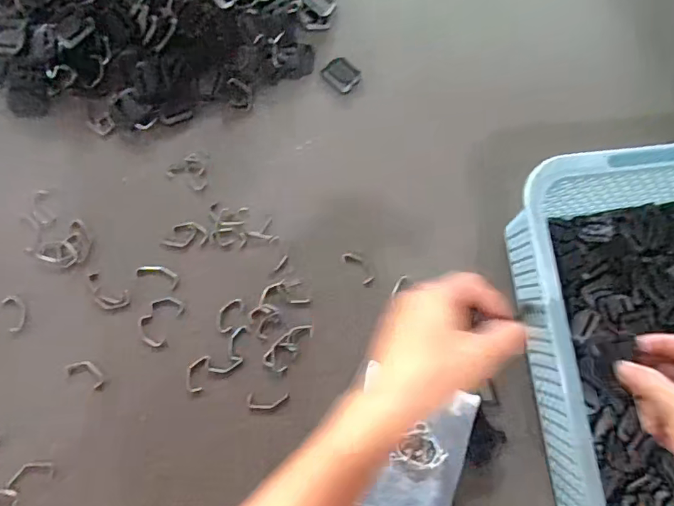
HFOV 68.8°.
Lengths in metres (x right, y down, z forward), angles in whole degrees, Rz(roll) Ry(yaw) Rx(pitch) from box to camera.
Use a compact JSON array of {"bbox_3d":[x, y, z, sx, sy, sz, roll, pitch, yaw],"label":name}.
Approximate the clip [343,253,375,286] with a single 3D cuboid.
[{"bbox_3d":[0.023,0.016,0.520,0.016,0.007,0.041,-39,87,-12],"label":"clip"}]

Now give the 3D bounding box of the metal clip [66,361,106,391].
[{"bbox_3d":[-0.236,0.114,0.466,0.037,0.007,0.017,35,78,0],"label":"metal clip"}]

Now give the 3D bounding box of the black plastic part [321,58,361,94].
[{"bbox_3d":[0.006,-0.200,0.551,0.040,0.005,0.036,42,78,1],"label":"black plastic part"}]

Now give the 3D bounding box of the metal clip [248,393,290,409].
[{"bbox_3d":[-0.067,0.145,0.482,0.041,0.004,0.015,0,80,-7],"label":"metal clip"}]

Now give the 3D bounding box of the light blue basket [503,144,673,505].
[{"bbox_3d":[0.330,0.096,0.473,0.290,0.115,0.371,-8,81,-4],"label":"light blue basket"}]

